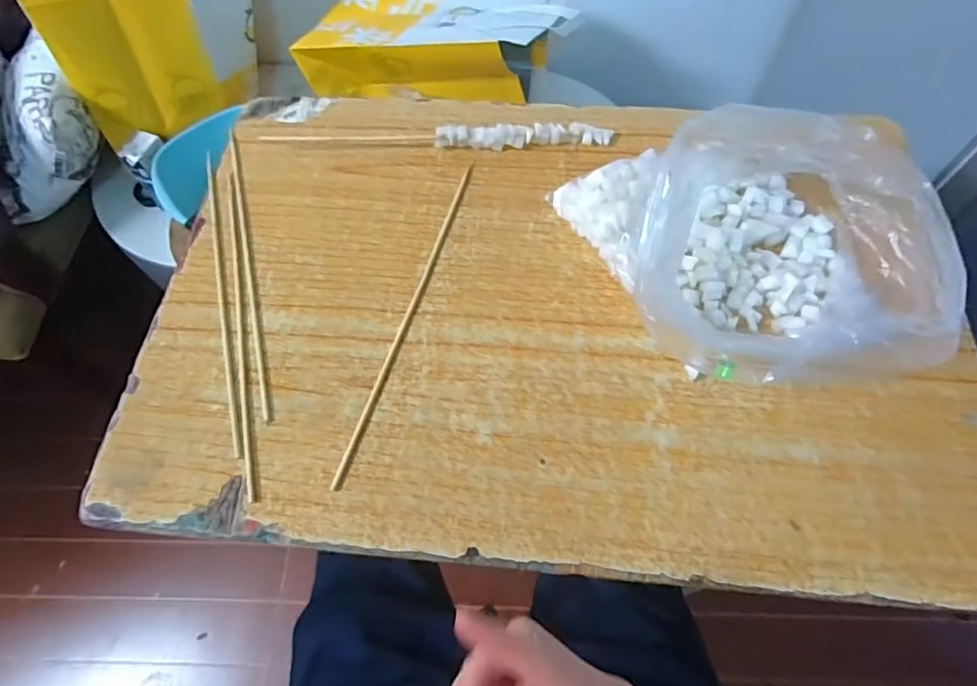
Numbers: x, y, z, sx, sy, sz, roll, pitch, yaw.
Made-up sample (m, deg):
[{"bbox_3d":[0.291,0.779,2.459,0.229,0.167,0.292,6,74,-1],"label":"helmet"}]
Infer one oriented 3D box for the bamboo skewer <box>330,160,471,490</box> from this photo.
[{"bbox_3d":[-0.058,-0.028,0.422,0.007,0.004,0.284,15,65,9],"label":"bamboo skewer"}]

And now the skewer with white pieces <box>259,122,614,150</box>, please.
[{"bbox_3d":[-0.048,-0.184,0.492,0.309,0.021,0.025,2,63,3],"label":"skewer with white pieces"}]

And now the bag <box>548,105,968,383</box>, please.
[{"bbox_3d":[0.205,-0.057,0.370,0.184,0.109,0.190,-27,66,-12],"label":"bag"}]

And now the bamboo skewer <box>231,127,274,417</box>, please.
[{"bbox_3d":[-0.191,-0.065,0.444,0.008,0.005,0.278,-16,64,-6],"label":"bamboo skewer"}]

